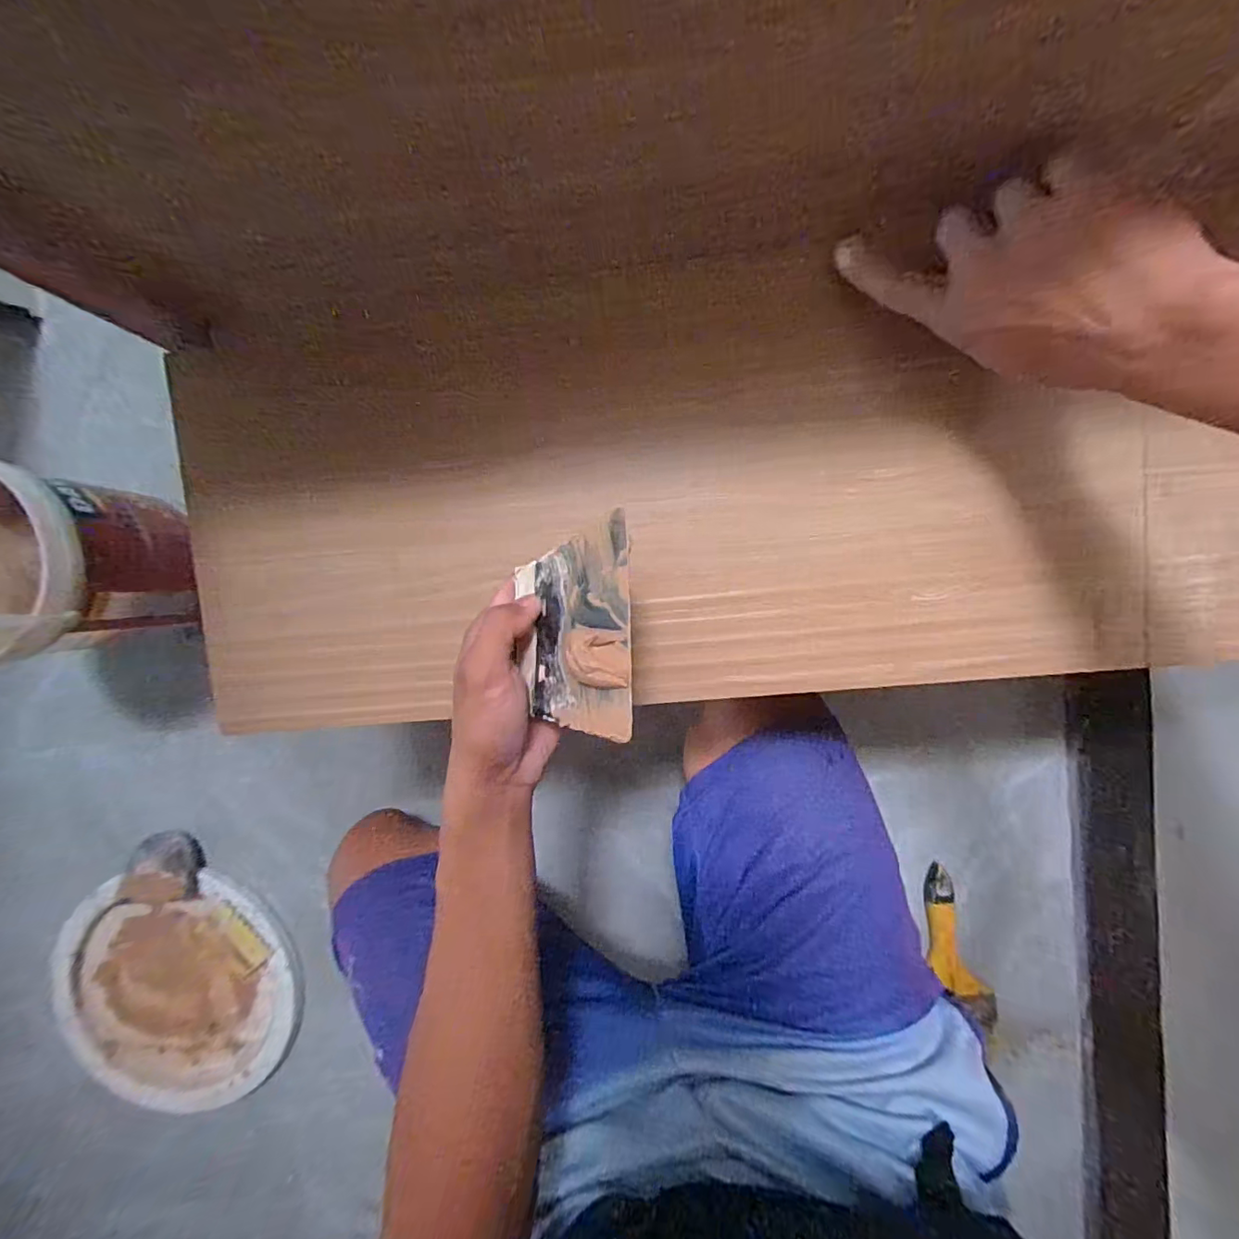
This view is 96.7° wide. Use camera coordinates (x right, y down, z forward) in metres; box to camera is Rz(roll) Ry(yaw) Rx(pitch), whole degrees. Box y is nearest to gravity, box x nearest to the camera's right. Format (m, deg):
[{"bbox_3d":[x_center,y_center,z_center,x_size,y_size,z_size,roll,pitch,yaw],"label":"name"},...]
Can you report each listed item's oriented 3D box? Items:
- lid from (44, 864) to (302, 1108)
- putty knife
[{"bbox_3d":[-0.529,0.447,0.652,0.282,0.047,0.297,0,94,3],"label":"lid"},{"bbox_3d":[-0.027,0.008,0.282,0.087,0.010,0.103,-18,72,45],"label":"putty knife"}]

